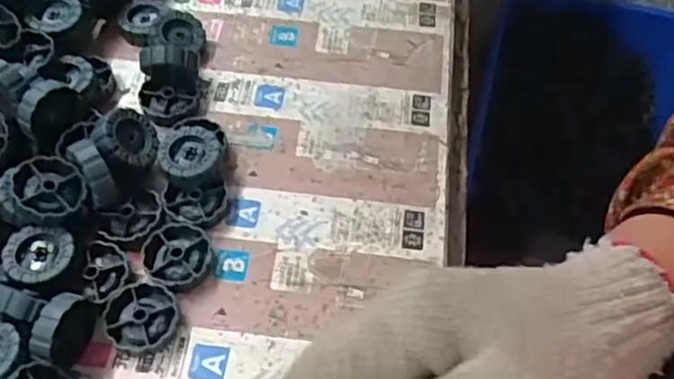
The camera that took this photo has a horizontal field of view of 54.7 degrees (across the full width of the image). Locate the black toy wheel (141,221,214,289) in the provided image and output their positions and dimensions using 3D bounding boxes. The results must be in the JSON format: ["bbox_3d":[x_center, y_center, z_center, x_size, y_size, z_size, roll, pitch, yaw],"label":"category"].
[{"bbox_3d":[-0.093,0.039,0.382,0.039,0.010,0.038,1,58,-2],"label":"black toy wheel"}]

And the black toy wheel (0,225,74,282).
[{"bbox_3d":[-0.165,0.037,0.359,0.036,0.010,0.032,7,58,2],"label":"black toy wheel"}]

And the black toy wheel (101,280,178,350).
[{"bbox_3d":[-0.108,0.071,0.361,0.040,0.011,0.038,1,58,-2],"label":"black toy wheel"}]

